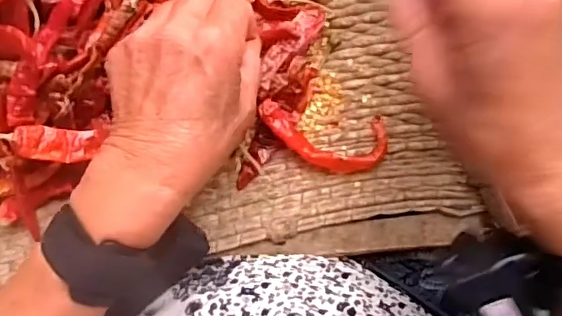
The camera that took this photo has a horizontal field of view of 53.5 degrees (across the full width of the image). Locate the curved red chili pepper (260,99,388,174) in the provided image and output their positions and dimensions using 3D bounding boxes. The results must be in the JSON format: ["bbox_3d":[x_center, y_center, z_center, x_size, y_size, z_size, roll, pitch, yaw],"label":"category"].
[{"bbox_3d":[0.027,-0.011,0.361,0.083,0.019,0.039,9,95,-4],"label":"curved red chili pepper"}]

